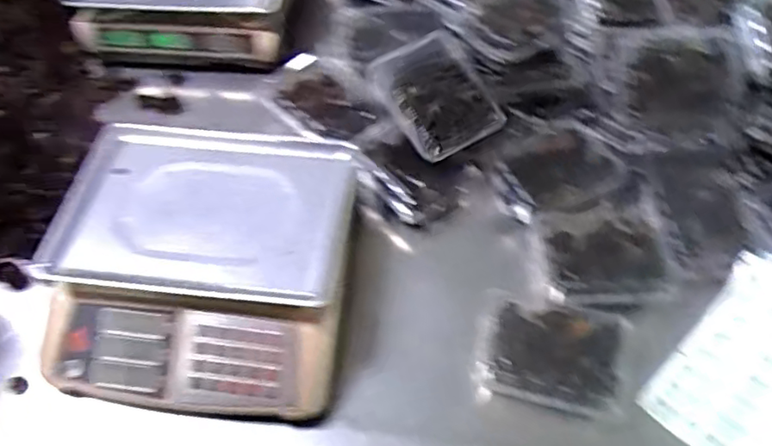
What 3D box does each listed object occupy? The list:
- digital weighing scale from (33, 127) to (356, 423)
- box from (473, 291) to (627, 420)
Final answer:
[{"bbox_3d":[-0.229,0.048,0.774,0.357,0.107,0.336,5,56,4],"label":"digital weighing scale"},{"bbox_3d":[0.196,0.158,0.750,0.165,0.070,0.128,11,56,8],"label":"box"}]

